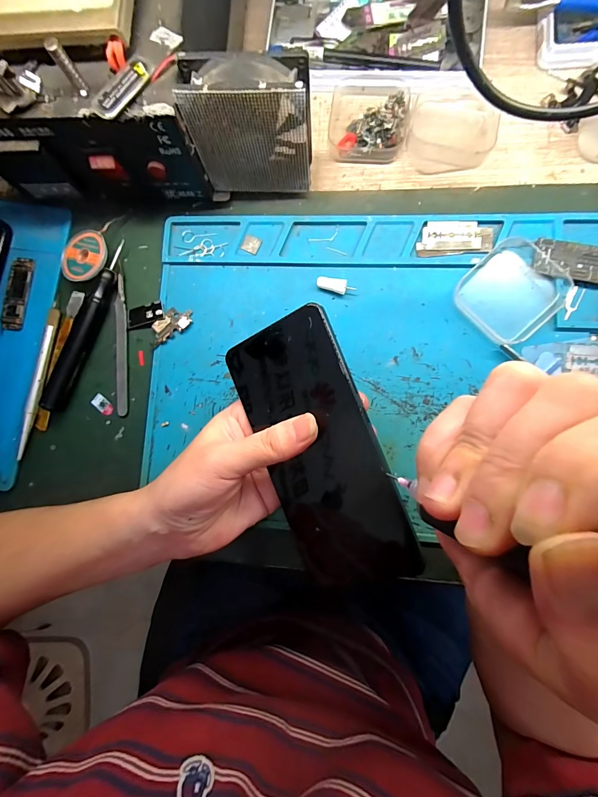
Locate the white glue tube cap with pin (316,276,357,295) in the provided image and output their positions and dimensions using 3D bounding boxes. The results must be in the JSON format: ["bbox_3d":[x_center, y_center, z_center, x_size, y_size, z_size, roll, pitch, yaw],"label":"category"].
[{"bbox_3d":[0.029,-0.089,0.265,0.030,0.008,0.010,11,87,7],"label":"white glue tube cap with pin"}]

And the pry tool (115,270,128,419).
[{"bbox_3d":[-0.148,-0.044,0.280,0.008,0.004,0.116,-2,86,6],"label":"pry tool"}]

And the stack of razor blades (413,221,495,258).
[{"bbox_3d":[0.120,-0.124,0.259,0.054,0.004,0.027,0,86,6],"label":"stack of razor blades"}]

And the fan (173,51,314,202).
[{"bbox_3d":[-0.032,-0.185,0.238,0.081,0.086,0.032,-2,86,6],"label":"fan"}]

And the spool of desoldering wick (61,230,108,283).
[{"bbox_3d":[-0.180,-0.119,0.282,0.041,0.011,0.044,0,86,6],"label":"spool of desoldering wick"}]

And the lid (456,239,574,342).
[{"bbox_3d":[0.158,-0.080,0.249,0.070,0.007,0.063,-41,83,2],"label":"lid"}]

